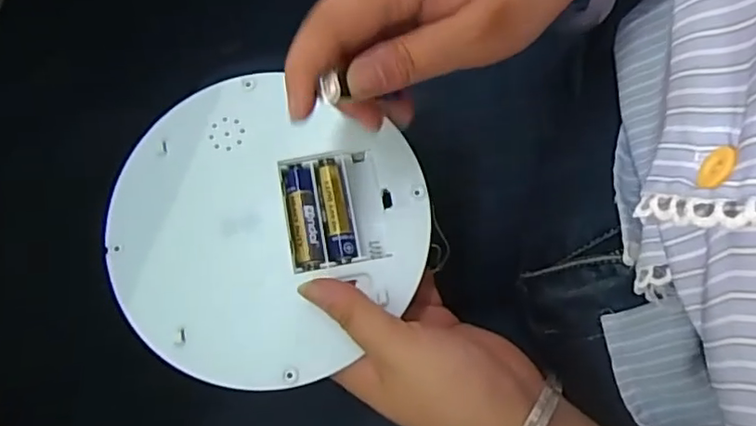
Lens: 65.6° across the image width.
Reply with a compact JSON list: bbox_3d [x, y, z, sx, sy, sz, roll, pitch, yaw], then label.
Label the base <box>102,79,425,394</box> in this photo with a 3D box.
[{"bbox_3d":[-0.053,0.008,0.280,0.143,0.015,0.138,0,79,-1],"label":"base"}]

